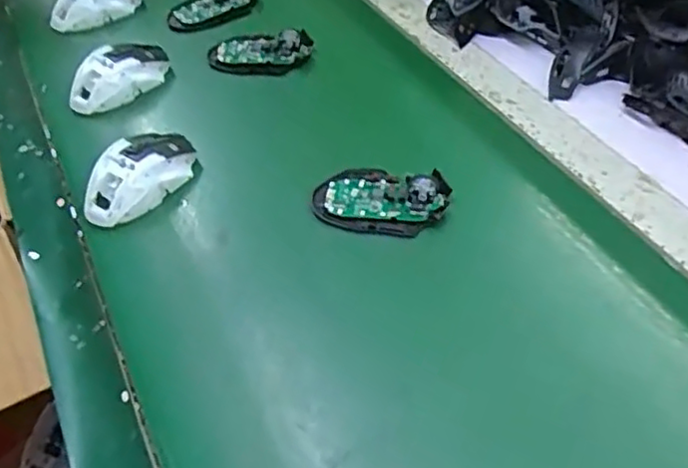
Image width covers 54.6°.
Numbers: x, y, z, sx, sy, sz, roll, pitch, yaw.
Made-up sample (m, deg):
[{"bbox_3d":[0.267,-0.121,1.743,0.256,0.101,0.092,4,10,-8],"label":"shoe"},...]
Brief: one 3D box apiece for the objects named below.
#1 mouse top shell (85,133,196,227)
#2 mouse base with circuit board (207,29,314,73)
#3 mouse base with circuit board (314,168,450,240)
[{"bbox_3d":[-0.192,-0.053,0.625,0.062,0.046,0.117,30,58,30],"label":"mouse top shell"},{"bbox_3d":[-0.096,-0.212,0.762,0.116,0.023,0.056,-2,47,5],"label":"mouse base with circuit board"},{"bbox_3d":[0.031,-0.033,0.582,0.115,0.026,0.067,6,49,13],"label":"mouse base with circuit board"}]

